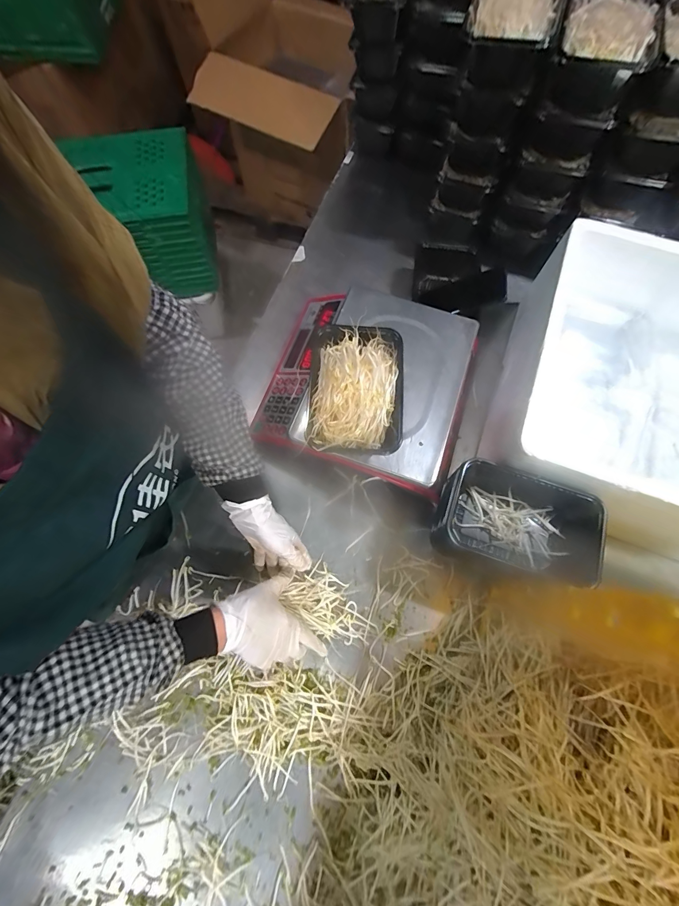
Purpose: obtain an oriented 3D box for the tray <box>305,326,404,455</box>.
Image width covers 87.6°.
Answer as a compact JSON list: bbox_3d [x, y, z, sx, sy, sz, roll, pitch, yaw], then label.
[{"bbox_3d":[0.022,-0.086,0.476,0.123,0.070,0.169,1,71,0],"label":"tray"}]

